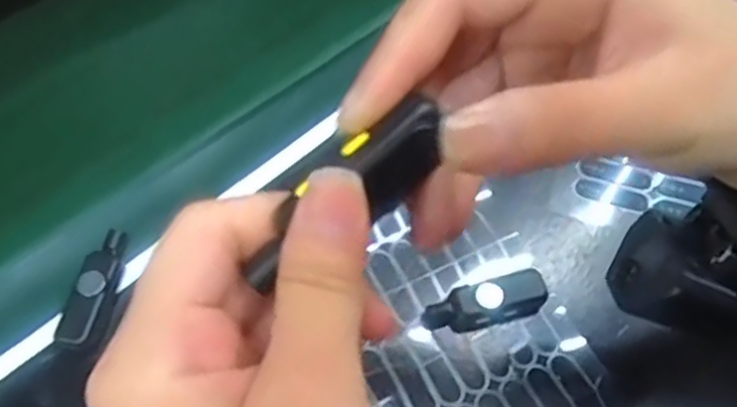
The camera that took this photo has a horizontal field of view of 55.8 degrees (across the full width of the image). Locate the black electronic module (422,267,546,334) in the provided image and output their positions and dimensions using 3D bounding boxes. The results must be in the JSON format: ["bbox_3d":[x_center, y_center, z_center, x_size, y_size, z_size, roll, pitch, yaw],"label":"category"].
[{"bbox_3d":[0.055,0.047,0.326,0.059,0.017,0.019,-13,63,-9],"label":"black electronic module"}]

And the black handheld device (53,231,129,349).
[{"bbox_3d":[-0.125,0.039,0.321,0.019,0.014,0.056,13,62,5],"label":"black handheld device"}]

